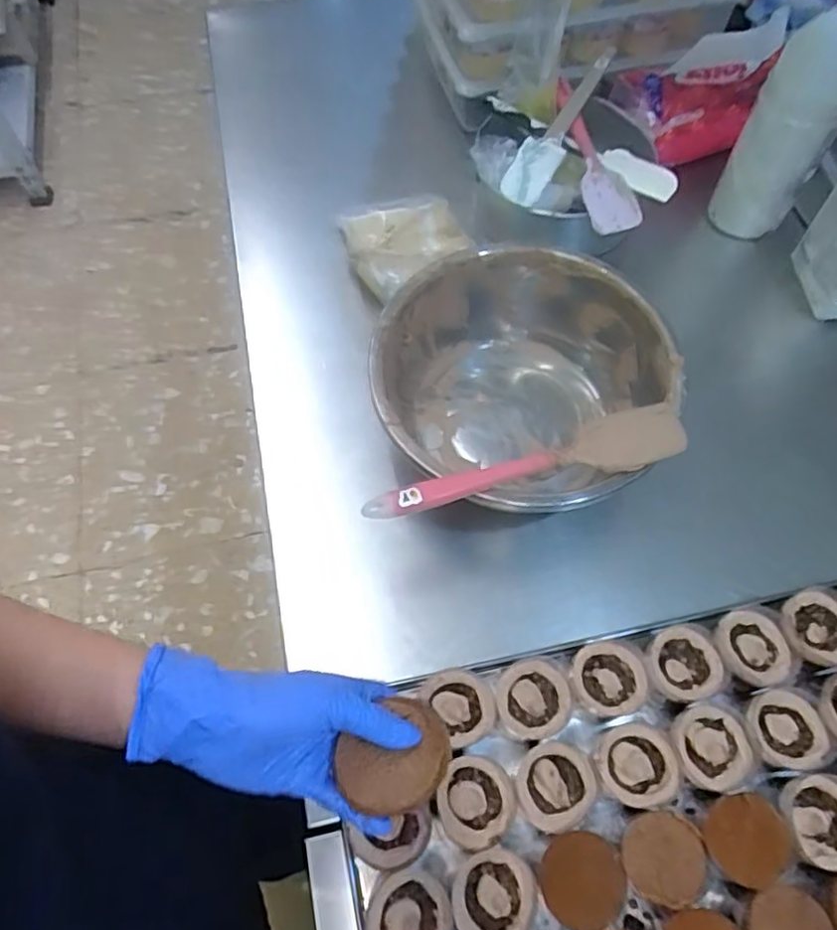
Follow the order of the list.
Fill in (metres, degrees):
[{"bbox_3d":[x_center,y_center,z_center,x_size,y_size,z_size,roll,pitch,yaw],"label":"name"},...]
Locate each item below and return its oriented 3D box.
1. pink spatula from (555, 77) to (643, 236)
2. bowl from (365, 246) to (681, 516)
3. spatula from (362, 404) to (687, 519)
[{"bbox_3d":[0.191,-0.350,0.737,0.051,0.030,0.250,-9,65,-6],"label":"pink spatula"},{"bbox_3d":[0.094,-0.071,0.632,0.268,0.112,0.251,1,64,-1],"label":"bowl"},{"bbox_3d":[0.090,0.002,0.522,0.265,0.012,0.048,-16,66,-9],"label":"spatula"}]

